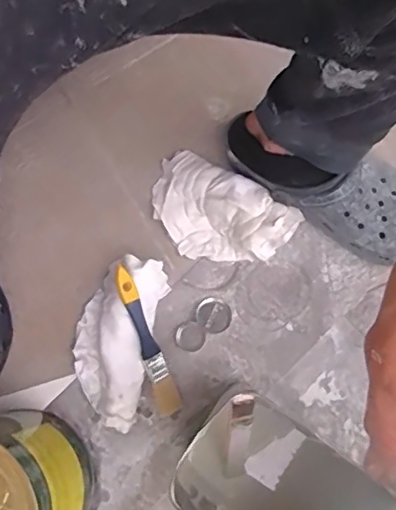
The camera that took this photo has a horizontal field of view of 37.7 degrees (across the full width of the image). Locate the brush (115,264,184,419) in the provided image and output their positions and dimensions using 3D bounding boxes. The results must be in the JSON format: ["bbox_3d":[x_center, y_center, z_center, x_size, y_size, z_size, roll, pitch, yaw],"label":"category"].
[{"bbox_3d":[-0.058,0.096,0.639,0.028,0.017,0.175,-19,103,-2],"label":"brush"}]

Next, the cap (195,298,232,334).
[{"bbox_3d":[0.019,0.071,0.676,0.040,0.013,0.040,0,80,1],"label":"cap"}]

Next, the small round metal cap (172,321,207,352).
[{"bbox_3d":[-0.010,0.095,0.670,0.035,0.011,0.033,0,80,1],"label":"small round metal cap"}]

